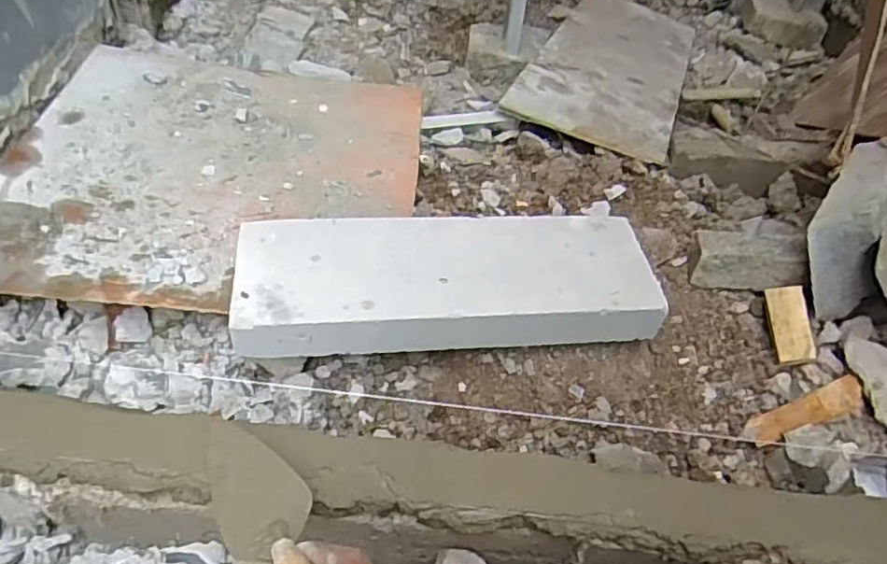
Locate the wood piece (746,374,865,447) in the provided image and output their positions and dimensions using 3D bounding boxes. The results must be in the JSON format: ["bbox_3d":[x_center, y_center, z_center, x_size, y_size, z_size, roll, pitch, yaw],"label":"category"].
[{"bbox_3d":[0.545,0.195,0.929,0.190,0.013,0.046,-20,62,-7],"label":"wood piece"}]

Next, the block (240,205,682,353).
[{"bbox_3d":[0.013,0.001,0.903,0.597,0.080,0.221,-3,48,-8],"label":"block"}]

